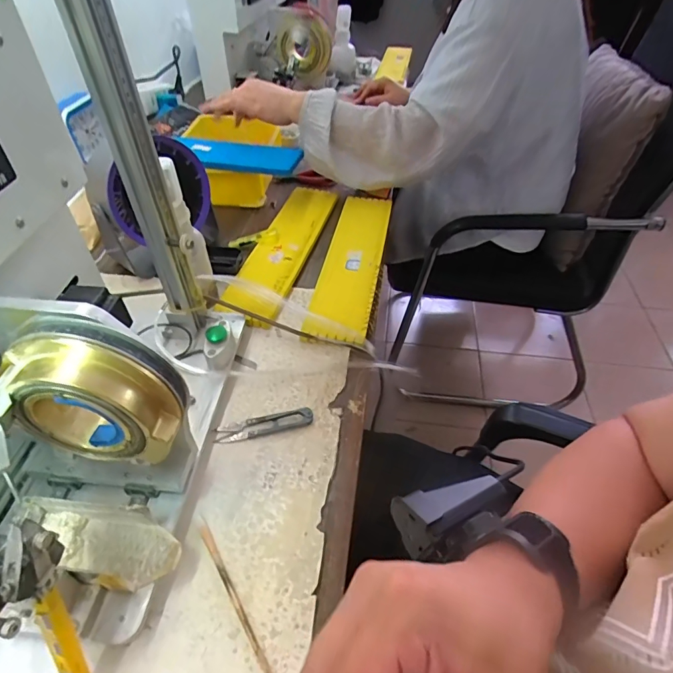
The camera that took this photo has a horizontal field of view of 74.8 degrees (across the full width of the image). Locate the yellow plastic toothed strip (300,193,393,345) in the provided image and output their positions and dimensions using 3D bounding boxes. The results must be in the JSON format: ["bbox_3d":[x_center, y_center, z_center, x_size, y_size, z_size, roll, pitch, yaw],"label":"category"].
[{"bbox_3d":[0.029,-0.124,0.651,0.078,0.025,0.343,8,48,7],"label":"yellow plastic toothed strip"}]

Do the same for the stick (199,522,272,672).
[{"bbox_3d":[-0.079,0.214,0.349,0.008,0.004,0.146,-25,52,-22],"label":"stick"}]

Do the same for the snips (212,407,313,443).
[{"bbox_3d":[-0.075,0.092,0.460,0.100,0.009,0.020,-11,48,-10],"label":"snips"}]

